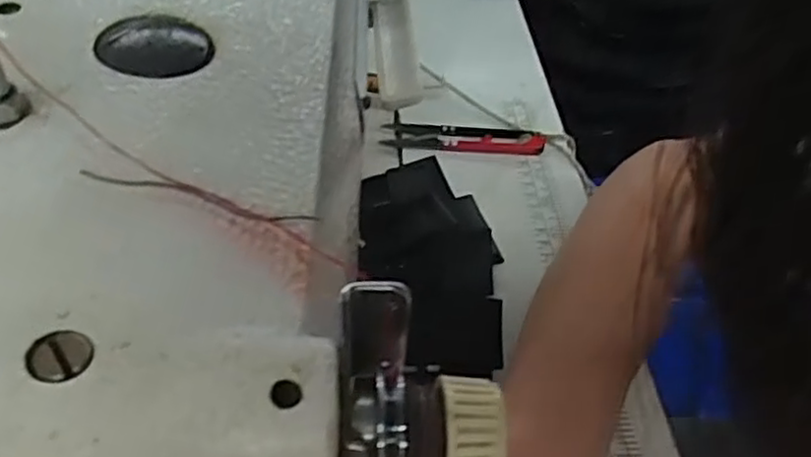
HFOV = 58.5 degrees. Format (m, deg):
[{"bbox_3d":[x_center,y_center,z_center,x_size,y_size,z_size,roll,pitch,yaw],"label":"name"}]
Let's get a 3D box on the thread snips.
[{"bbox_3d":[0.037,-0.060,0.465,0.101,0.012,0.025,2,46,-5],"label":"thread snips"}]

